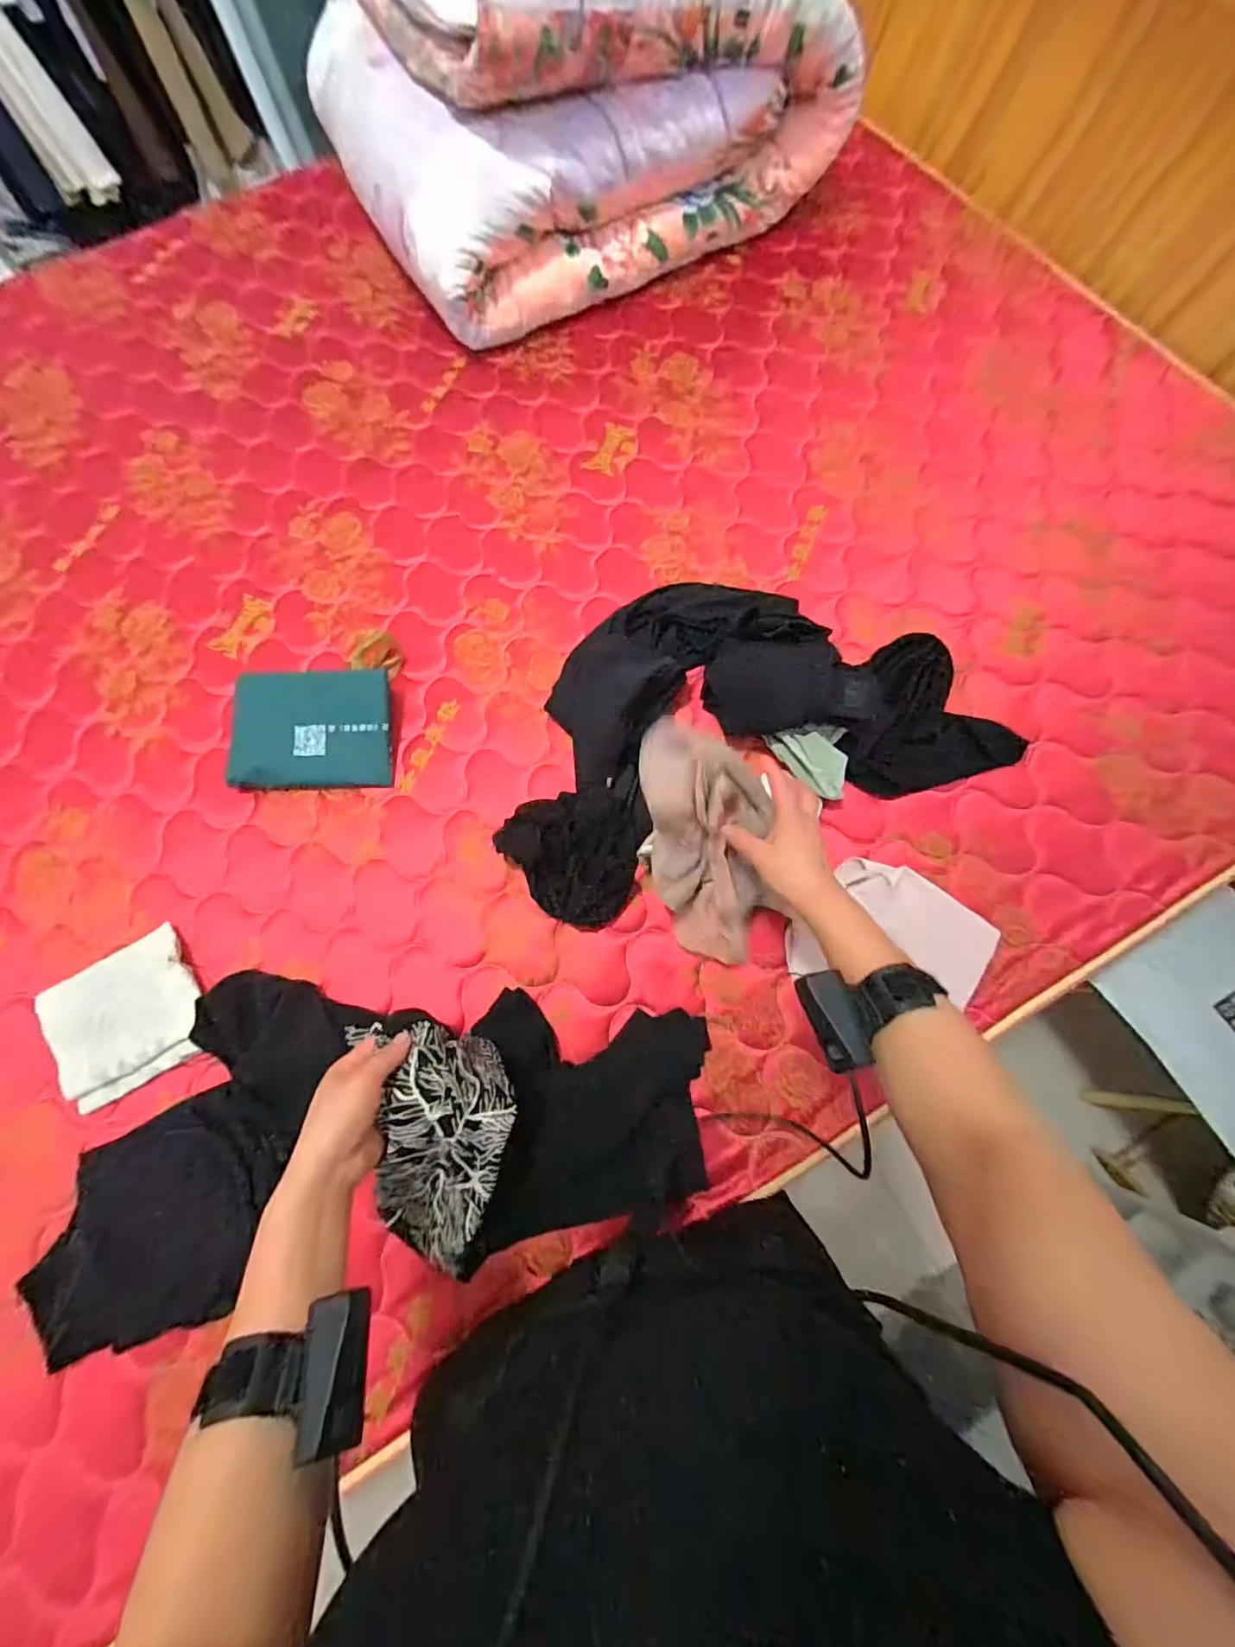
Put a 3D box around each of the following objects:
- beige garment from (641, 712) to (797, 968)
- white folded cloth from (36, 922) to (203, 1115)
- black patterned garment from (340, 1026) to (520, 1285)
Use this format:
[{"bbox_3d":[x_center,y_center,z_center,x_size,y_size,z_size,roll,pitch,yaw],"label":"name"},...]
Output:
[{"bbox_3d":[0.101,0.022,0.592,0.126,0.040,0.270,-15,110,-2],"label":"beige garment"},{"bbox_3d":[-0.564,0.225,0.637,0.162,0.040,0.148,-35,75,-8],"label":"white folded cloth"},{"bbox_3d":[-0.167,0.307,0.521,0.134,0.112,0.245,4,103,3],"label":"black patterned garment"}]

